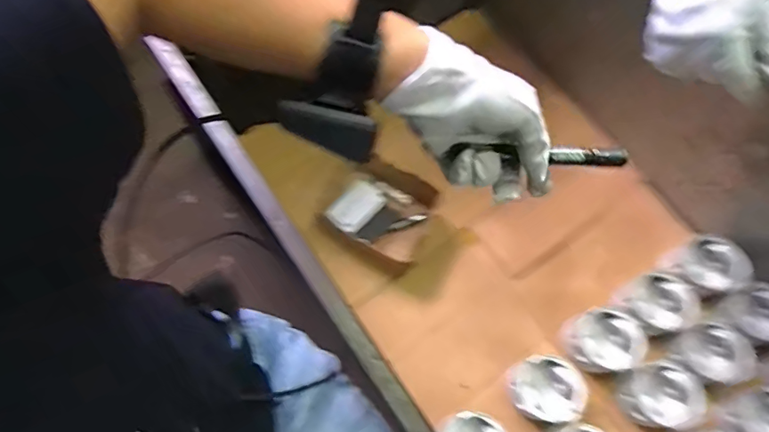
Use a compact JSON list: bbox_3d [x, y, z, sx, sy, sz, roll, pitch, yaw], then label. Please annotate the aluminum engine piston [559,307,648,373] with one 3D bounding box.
[{"bbox_3d":[0.382,0.225,0.895,0.114,0.105,0.105,20,70,5],"label":"aluminum engine piston"}]

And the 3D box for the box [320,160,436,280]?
[{"bbox_3d":[-0.007,-0.003,0.952,0.202,0.085,0.171,29,71,8],"label":"box"}]

